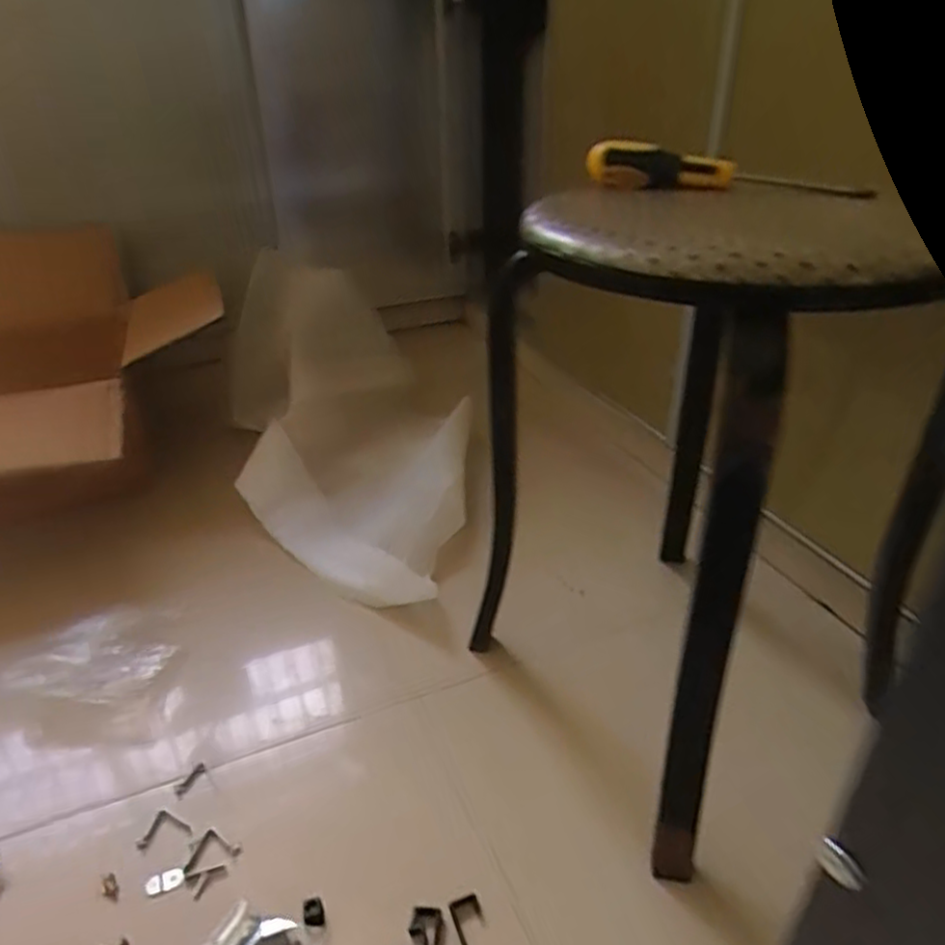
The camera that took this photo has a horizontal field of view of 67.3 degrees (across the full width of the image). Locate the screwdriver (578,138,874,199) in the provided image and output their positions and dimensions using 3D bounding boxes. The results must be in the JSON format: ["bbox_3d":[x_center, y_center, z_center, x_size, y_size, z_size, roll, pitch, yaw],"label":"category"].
[{"bbox_3d":[0.190,-0.229,0.535,0.204,0.034,0.024,9,34,17],"label":"screwdriver"}]

